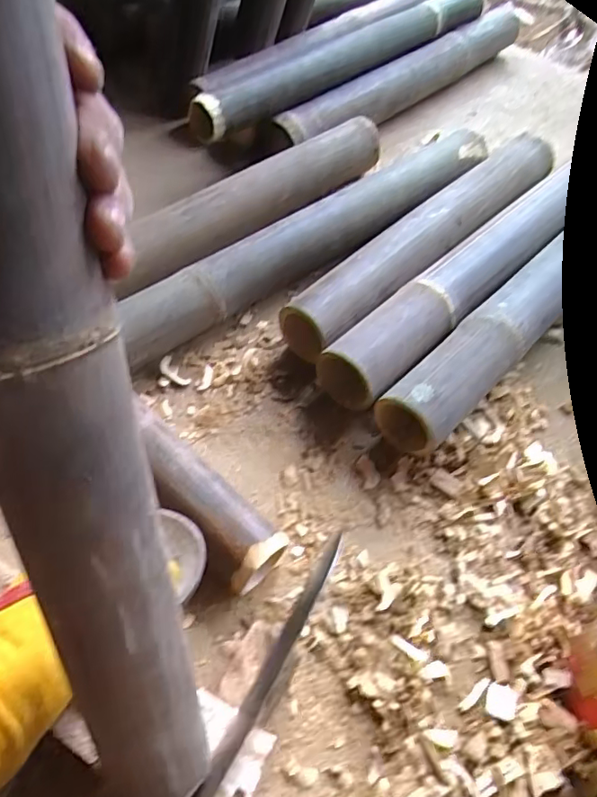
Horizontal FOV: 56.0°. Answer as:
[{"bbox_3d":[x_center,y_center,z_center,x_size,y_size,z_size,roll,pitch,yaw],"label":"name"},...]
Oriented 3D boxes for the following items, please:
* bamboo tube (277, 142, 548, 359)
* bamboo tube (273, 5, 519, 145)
[{"bbox_3d":[0.159,-0.189,0.675,0.463,0.079,0.073,-38,64,-25],"label":"bamboo tube"},{"bbox_3d":[0.176,-0.492,0.851,0.524,0.043,0.049,-37,63,-24],"label":"bamboo tube"}]

